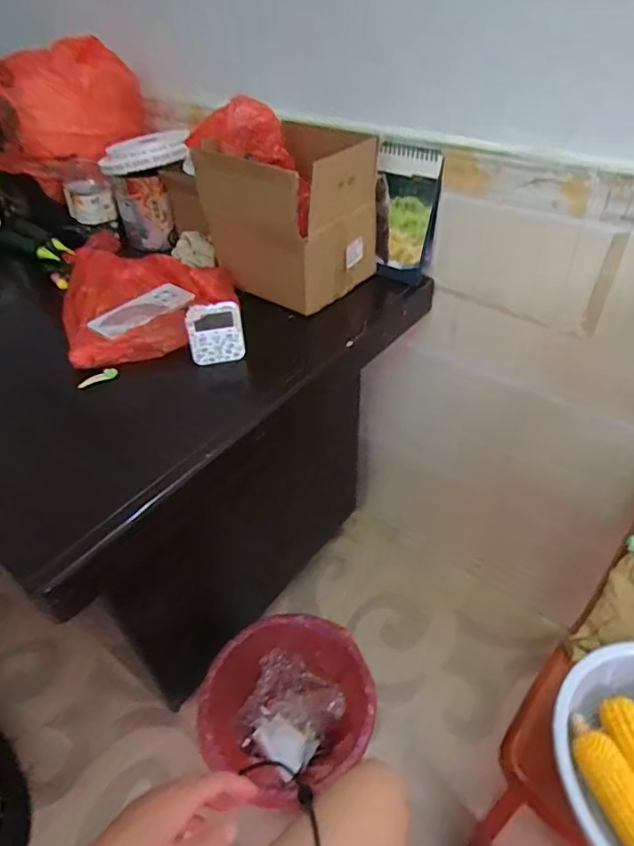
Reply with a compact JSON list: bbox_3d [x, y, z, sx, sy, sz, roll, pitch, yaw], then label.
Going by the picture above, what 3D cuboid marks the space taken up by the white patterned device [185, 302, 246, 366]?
[{"bbox_3d":[-0.142,-0.124,0.726,0.076,0.085,0.017,-14,28,-18],"label":"white patterned device"}]

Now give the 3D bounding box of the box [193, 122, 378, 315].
[{"bbox_3d":[-0.037,-0.333,0.831,0.201,0.207,0.197,29,50,30],"label":"box"}]

